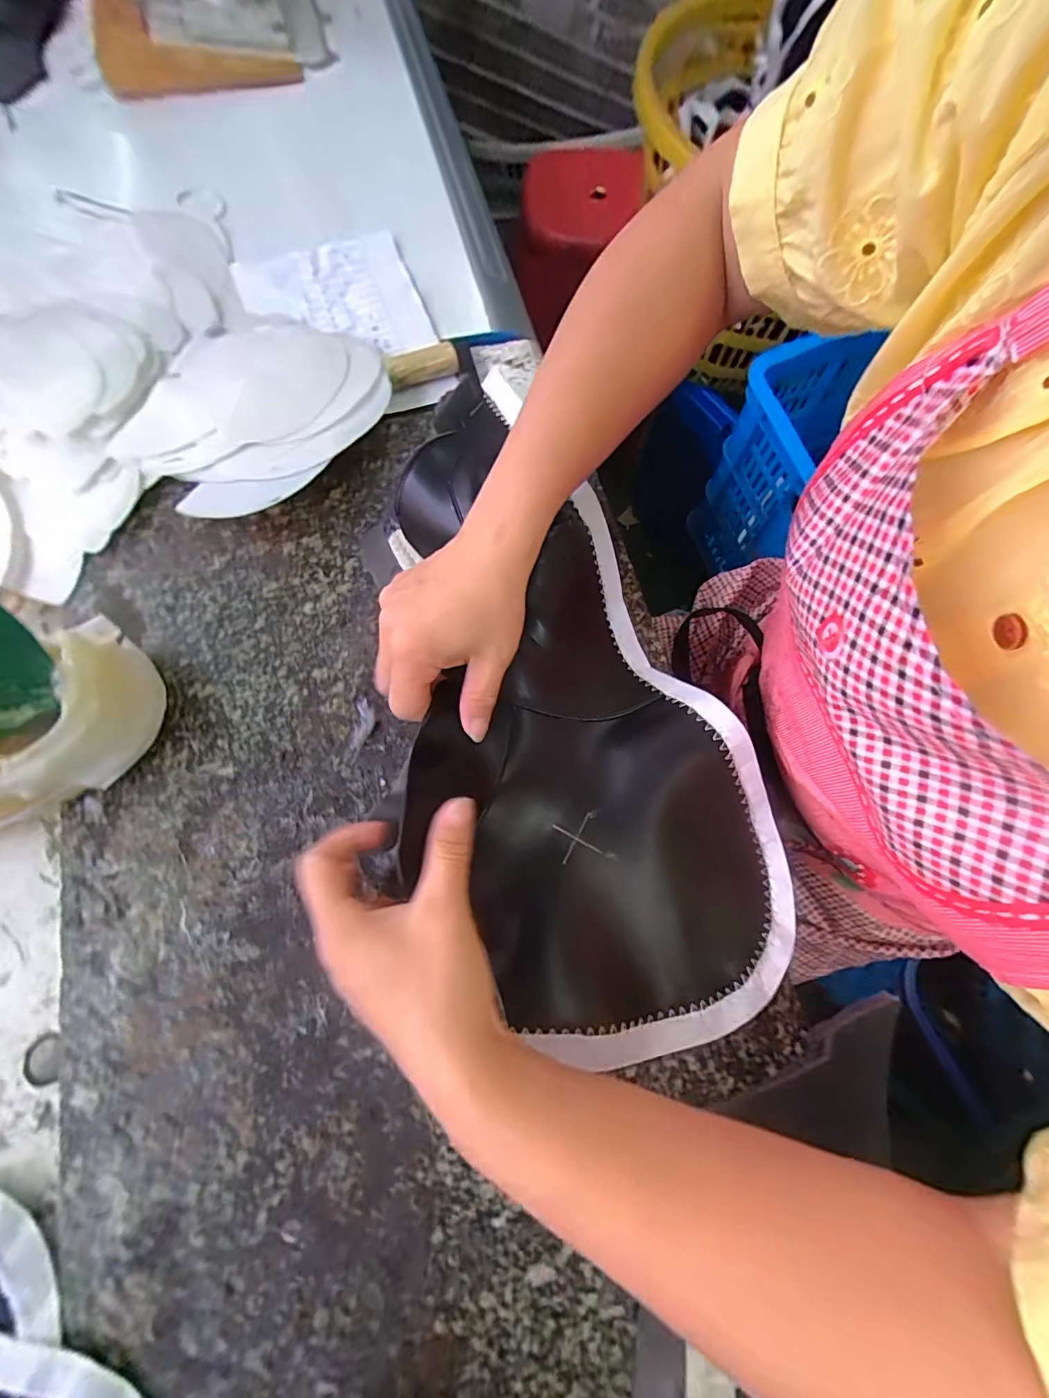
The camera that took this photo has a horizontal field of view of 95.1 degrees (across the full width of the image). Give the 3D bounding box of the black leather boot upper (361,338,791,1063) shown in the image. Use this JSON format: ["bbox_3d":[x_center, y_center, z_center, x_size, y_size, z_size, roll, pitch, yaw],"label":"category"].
[{"bbox_3d":[0.002,-0.027,0.288,0.205,0.062,0.430,-17,80,-7],"label":"black leather boot upper"}]

